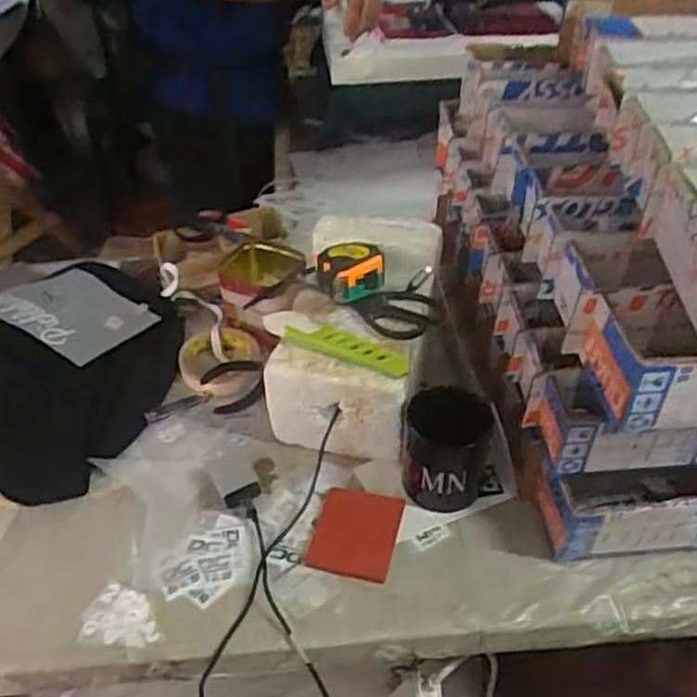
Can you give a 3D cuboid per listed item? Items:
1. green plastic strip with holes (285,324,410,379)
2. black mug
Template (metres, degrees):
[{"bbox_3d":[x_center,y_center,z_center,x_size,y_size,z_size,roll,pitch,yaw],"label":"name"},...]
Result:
[{"bbox_3d":[-0.001,-0.003,0.709,0.129,0.019,0.025,18,45,19],"label":"green plastic strip with holes"},{"bbox_3d":[0.091,0.095,0.687,0.080,0.108,0.074,0,42,0],"label":"black mug"}]

